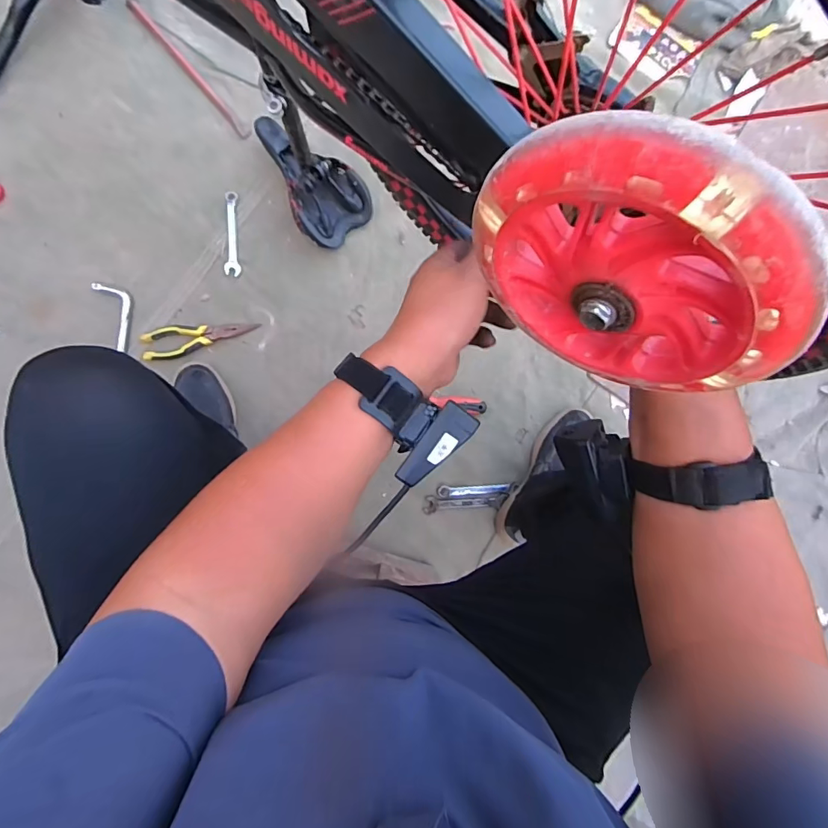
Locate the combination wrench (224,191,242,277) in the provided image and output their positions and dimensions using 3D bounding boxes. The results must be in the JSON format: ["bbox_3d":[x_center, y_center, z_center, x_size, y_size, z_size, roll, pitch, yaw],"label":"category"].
[{"bbox_3d":[-0.313,-0.311,0.809,0.027,0.006,0.141,1,93,-8],"label":"combination wrench"}]

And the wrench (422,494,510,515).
[{"bbox_3d":[0.094,0.164,0.852,0.150,0.006,0.033,-1,86,-1],"label":"wrench"}]

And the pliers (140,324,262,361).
[{"bbox_3d":[-0.360,-0.127,0.792,0.188,0.018,0.051,-10,94,-8],"label":"pliers"}]

